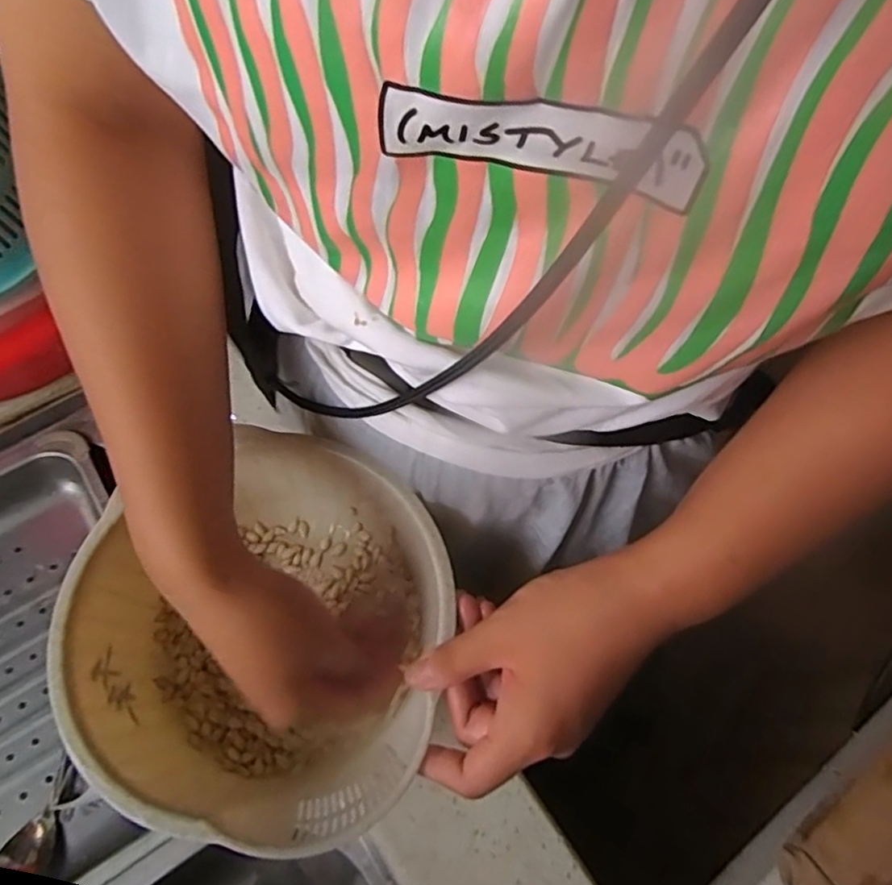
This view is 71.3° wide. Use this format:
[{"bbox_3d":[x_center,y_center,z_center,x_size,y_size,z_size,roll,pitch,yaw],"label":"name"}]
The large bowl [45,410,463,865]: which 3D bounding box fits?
[{"bbox_3d":[-0.103,0.110,0.381,0.203,0.101,0.207,0,68,0],"label":"large bowl"}]

